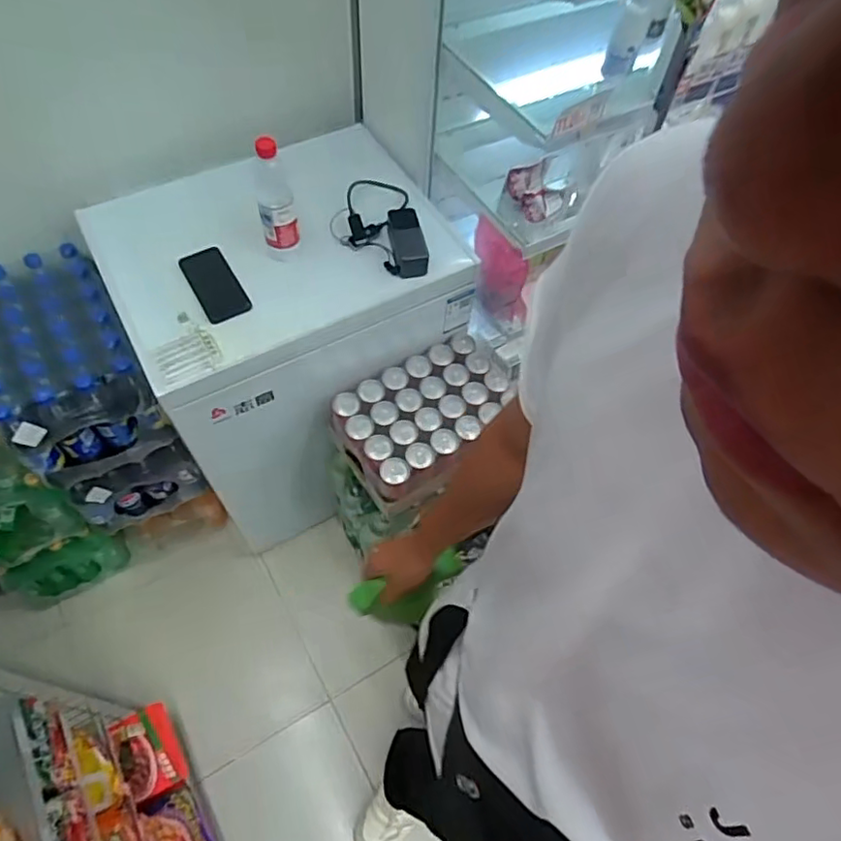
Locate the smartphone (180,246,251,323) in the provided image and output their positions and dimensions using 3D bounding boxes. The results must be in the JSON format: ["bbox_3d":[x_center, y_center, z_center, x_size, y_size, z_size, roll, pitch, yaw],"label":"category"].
[{"bbox_3d":[-0.376,-0.252,1.083,0.079,0.012,0.173,-25,63,-18],"label":"smartphone"}]

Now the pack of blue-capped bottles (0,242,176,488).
[{"bbox_3d":[-0.718,-0.118,1.209,0.260,0.224,0.397,-27,63,-18],"label":"pack of blue-capped bottles"}]

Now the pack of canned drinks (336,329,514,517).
[{"bbox_3d":[0.014,-0.007,1.225,0.348,0.121,0.233,-30,64,-20],"label":"pack of canned drinks"}]

